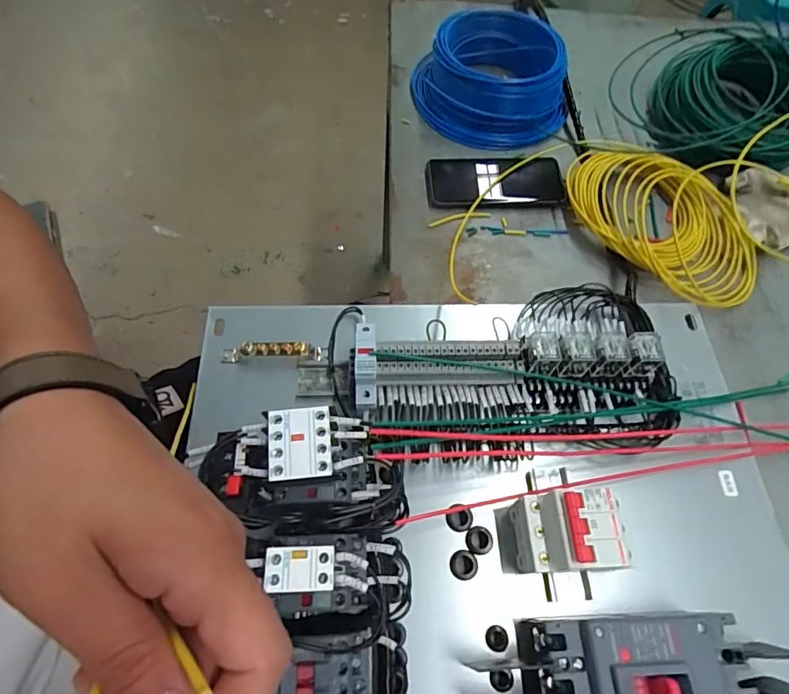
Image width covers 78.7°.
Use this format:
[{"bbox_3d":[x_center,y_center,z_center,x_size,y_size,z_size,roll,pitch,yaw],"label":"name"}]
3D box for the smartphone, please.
[{"bbox_3d":[0.125,-0.204,0.589,0.167,0.014,0.080,-4,63,-6],"label":"smartphone"}]

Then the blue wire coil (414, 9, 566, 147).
[{"bbox_3d":[0.126,-0.350,0.629,0.193,0.074,0.172,-5,63,-6],"label":"blue wire coil"}]

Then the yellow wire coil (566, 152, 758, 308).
[{"bbox_3d":[0.311,-0.151,0.552,0.225,0.050,0.195,13,62,3],"label":"yellow wire coil"}]

